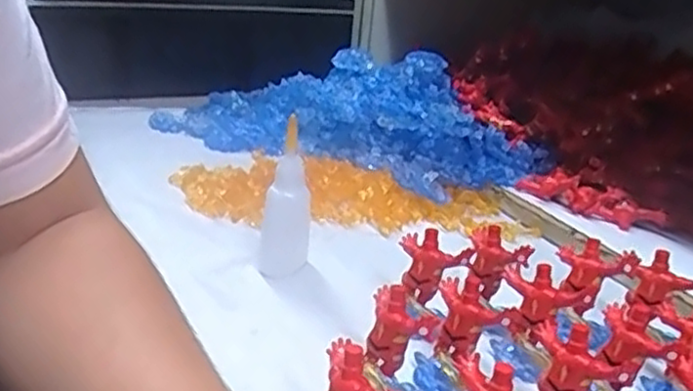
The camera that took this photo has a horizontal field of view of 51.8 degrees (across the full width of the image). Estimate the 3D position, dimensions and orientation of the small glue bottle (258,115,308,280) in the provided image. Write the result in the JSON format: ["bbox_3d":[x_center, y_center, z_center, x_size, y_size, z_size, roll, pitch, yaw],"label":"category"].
[{"bbox_3d":[-0.034,0.003,0.391,0.026,0.082,0.020,-10,26,-35],"label":"small glue bottle"}]

